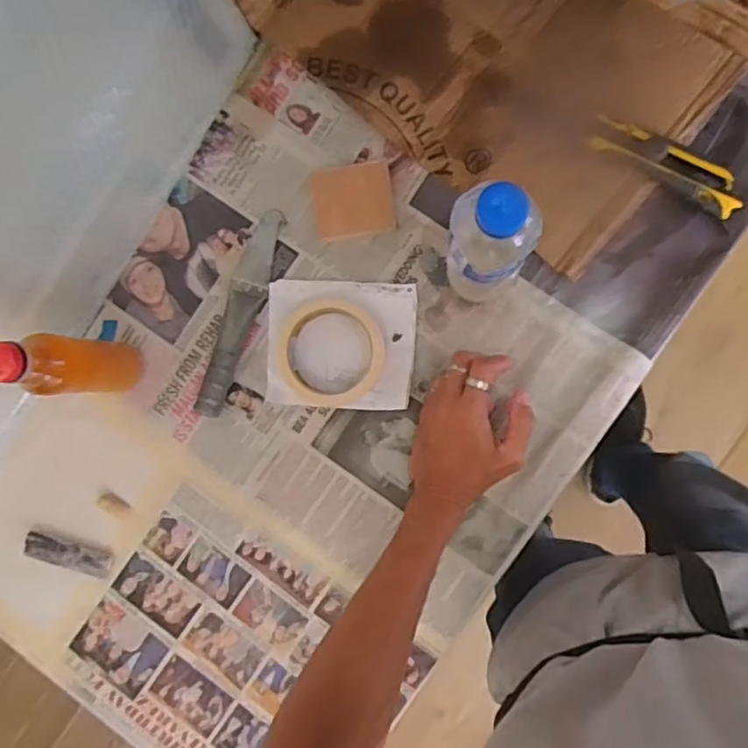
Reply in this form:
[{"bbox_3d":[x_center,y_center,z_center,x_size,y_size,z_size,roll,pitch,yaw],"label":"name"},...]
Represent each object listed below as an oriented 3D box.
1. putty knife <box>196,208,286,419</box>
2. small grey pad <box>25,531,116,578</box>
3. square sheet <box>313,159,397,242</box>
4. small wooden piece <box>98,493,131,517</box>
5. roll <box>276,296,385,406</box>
[{"bbox_3d":[-0.130,-0.060,0.585,0.034,0.024,0.201,20,91,9],"label":"putty knife"},{"bbox_3d":[-0.301,0.178,0.607,0.087,0.008,0.028,13,90,9],"label":"small grey pad"},{"bbox_3d":[-0.019,-0.162,0.578,0.073,0.011,0.066,-9,93,4],"label":"square sheet"},{"bbox_3d":[-0.254,0.128,0.603,0.033,0.007,0.015,29,93,9],"label":"small wooden piece"},{"bbox_3d":[-0.040,-0.020,0.573,0.099,0.012,0.098,0,88,9],"label":"roll"}]

